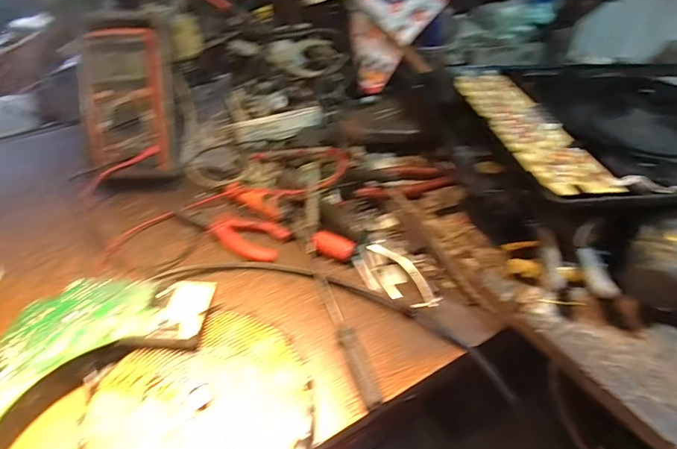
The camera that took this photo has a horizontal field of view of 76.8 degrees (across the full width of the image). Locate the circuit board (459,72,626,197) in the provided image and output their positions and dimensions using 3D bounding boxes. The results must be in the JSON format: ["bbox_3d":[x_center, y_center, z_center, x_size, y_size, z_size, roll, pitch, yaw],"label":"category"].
[{"bbox_3d":[0.205,-0.114,0.476,0.077,0.014,0.253,-7,45,-5],"label":"circuit board"}]

